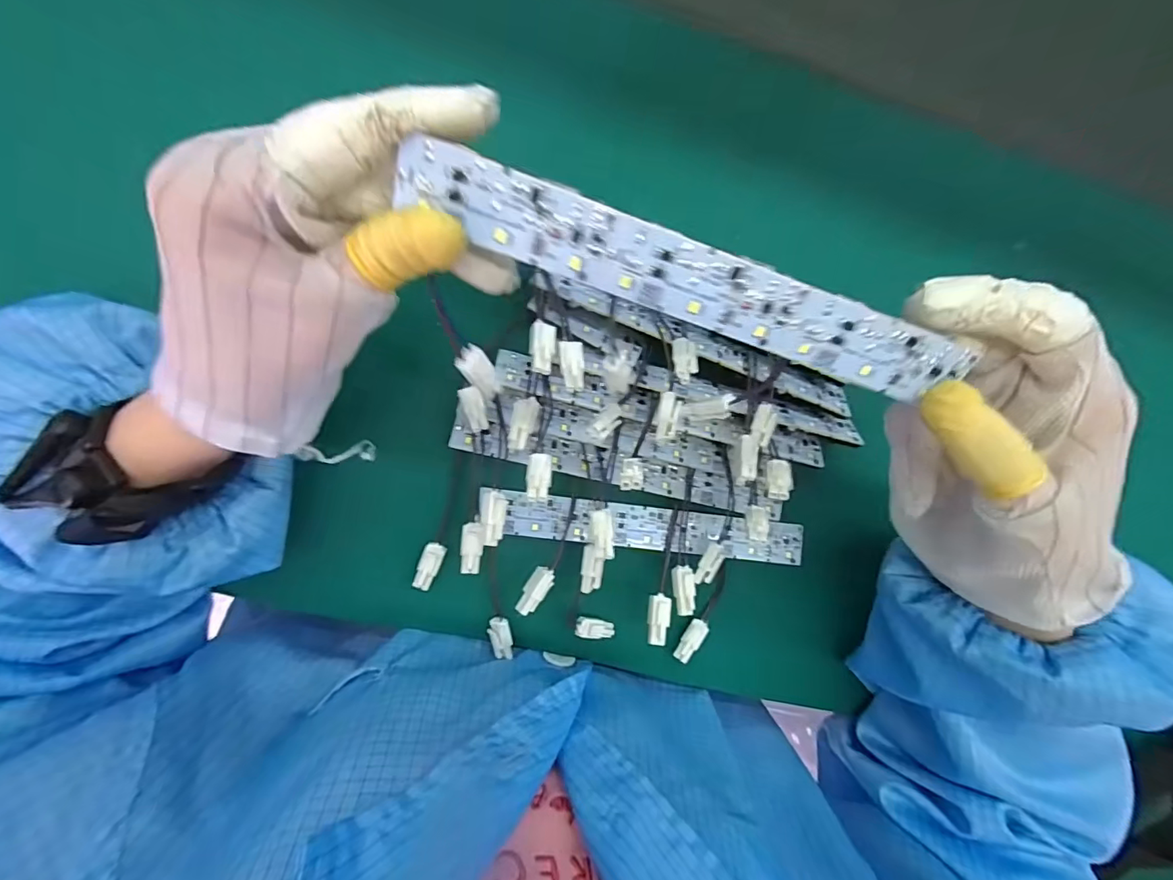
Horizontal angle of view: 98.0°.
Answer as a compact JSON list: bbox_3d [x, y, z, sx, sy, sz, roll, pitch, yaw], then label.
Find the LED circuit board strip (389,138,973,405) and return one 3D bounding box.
[{"bbox_3d":[0.035,-0.049,0.160,0.181,0.004,0.023,18,127,-9],"label":"LED circuit board strip"}]

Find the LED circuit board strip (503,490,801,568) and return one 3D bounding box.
[{"bbox_3d":[0.042,0.052,0.296,0.175,0.007,0.023,8,95,-9],"label":"LED circuit board strip"}]

